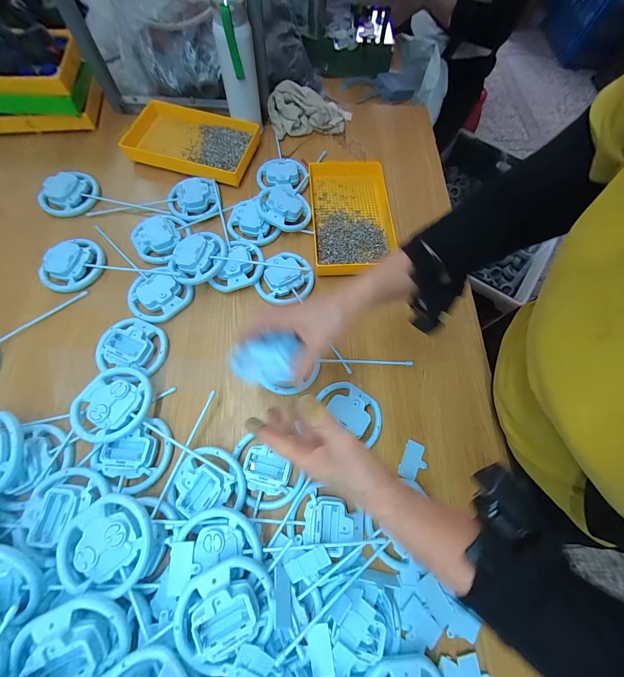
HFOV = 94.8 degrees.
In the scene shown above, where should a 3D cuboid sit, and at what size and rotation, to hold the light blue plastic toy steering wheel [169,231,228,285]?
[{"bbox_3d":[-0.196,-0.141,0.492,0.099,0.038,0.100,1,71,-2],"label":"light blue plastic toy steering wheel"}]

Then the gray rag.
[{"bbox_3d":[-0.003,-0.529,0.662,0.196,0.045,0.134,-16,72,-8],"label":"gray rag"}]

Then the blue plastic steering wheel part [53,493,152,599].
[{"bbox_3d":[-0.235,0.233,0.330,0.099,0.022,0.095,1,71,-2],"label":"blue plastic steering wheel part"}]

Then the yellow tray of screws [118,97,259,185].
[{"bbox_3d":[-0.251,-0.420,0.596,0.254,0.032,0.166,13,71,2],"label":"yellow tray of screws"}]

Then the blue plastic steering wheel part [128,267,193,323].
[{"bbox_3d":[-0.261,-0.076,0.476,0.094,0.018,0.091,1,71,-2],"label":"blue plastic steering wheel part"}]

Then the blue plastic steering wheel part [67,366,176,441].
[{"bbox_3d":[-0.280,0.093,0.409,0.095,0.029,0.103,1,71,-2],"label":"blue plastic steering wheel part"}]

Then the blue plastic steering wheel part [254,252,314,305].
[{"bbox_3d":[-0.045,-0.108,0.498,0.092,0.020,0.104,18,71,4],"label":"blue plastic steering wheel part"}]

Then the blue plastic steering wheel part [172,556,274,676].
[{"bbox_3d":[-0.093,0.293,0.306,0.103,0.035,0.088,-21,73,-9],"label":"blue plastic steering wheel part"}]

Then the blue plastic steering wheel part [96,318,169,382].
[{"bbox_3d":[-0.282,0.014,0.446,0.107,0.021,0.095,25,72,6],"label":"blue plastic steering wheel part"}]

